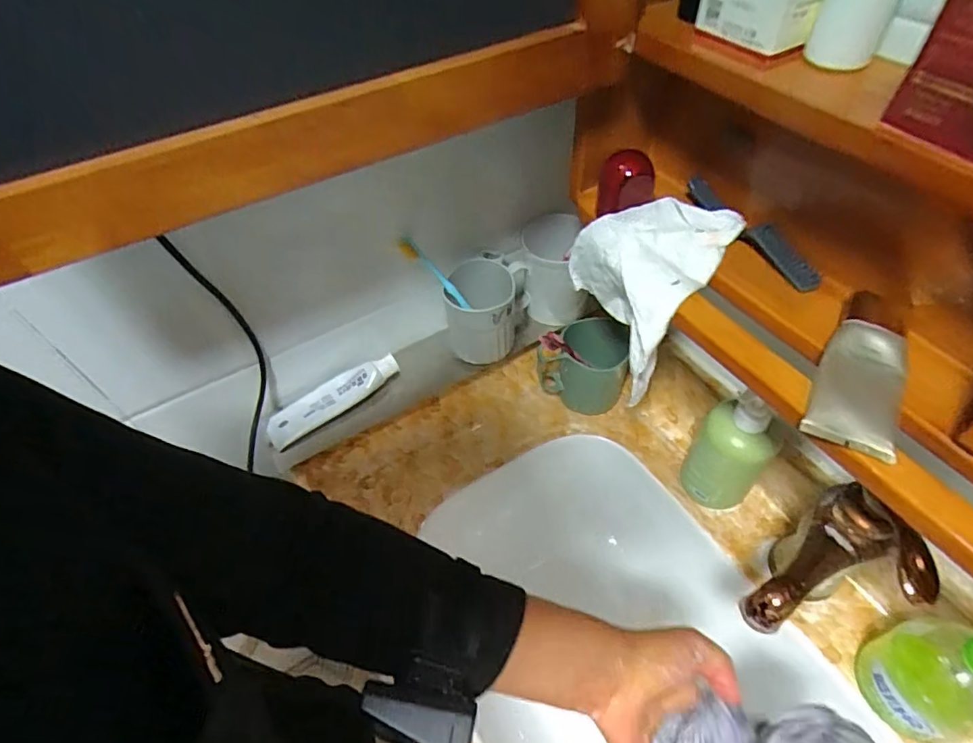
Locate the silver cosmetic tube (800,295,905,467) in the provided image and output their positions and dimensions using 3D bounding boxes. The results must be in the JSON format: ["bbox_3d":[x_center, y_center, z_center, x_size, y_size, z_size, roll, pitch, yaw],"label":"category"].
[{"bbox_3d":[0.263,-0.003,0.365,0.052,0.029,0.129,24,57,21],"label":"silver cosmetic tube"}]

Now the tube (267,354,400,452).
[{"bbox_3d":[-0.187,0.033,0.646,0.168,0.029,0.033,-31,56,-20],"label":"tube"}]

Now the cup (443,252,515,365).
[{"bbox_3d":[-0.007,-0.076,0.655,0.083,0.096,0.092,0,51,4],"label":"cup"}]

